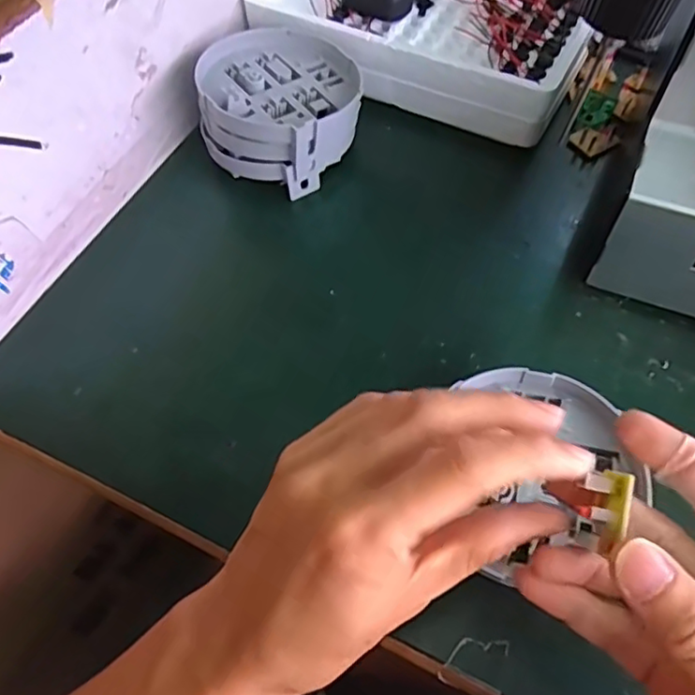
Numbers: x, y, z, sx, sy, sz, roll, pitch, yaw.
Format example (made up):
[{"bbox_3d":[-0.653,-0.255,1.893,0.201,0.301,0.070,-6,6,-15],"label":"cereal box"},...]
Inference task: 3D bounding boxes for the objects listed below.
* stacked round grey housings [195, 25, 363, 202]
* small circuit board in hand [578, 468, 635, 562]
[{"bbox_3d":[-0.044,-0.166,0.413,0.103,0.056,0.097,-1,59,1],"label":"stacked round grey housings"},{"bbox_3d":[0.085,0.053,0.199,0.013,0.011,0.028,15,61,10],"label":"small circuit board in hand"}]

